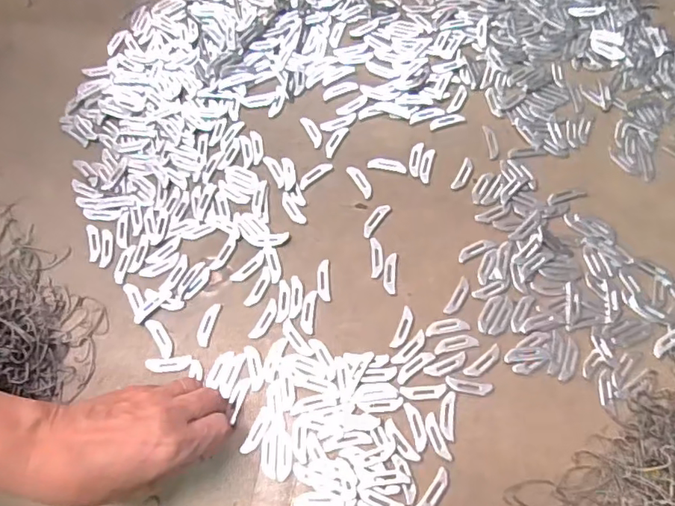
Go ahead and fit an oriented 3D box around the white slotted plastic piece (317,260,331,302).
[{"bbox_3d":[-0.011,0.022,0.443,0.010,0.004,0.035,-3,67,1],"label":"white slotted plastic piece"}]

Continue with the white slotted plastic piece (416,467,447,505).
[{"bbox_3d":[0.068,0.169,0.381,0.010,0.004,0.034,34,73,15],"label":"white slotted plastic piece"}]

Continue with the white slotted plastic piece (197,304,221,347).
[{"bbox_3d":[-0.105,0.057,0.435,0.011,0.004,0.035,13,69,8],"label":"white slotted plastic piece"}]

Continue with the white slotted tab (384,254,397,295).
[{"bbox_3d":[0.044,0.016,0.445,0.010,0.004,0.034,3,68,4],"label":"white slotted tab"}]

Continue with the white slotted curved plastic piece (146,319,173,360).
[{"bbox_3d":[-0.142,0.068,0.433,0.012,0.004,0.037,-33,70,-11],"label":"white slotted curved plastic piece"}]

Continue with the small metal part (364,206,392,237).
[{"bbox_3d":[0.033,-0.029,0.465,0.011,0.004,0.035,33,73,15],"label":"small metal part"}]

